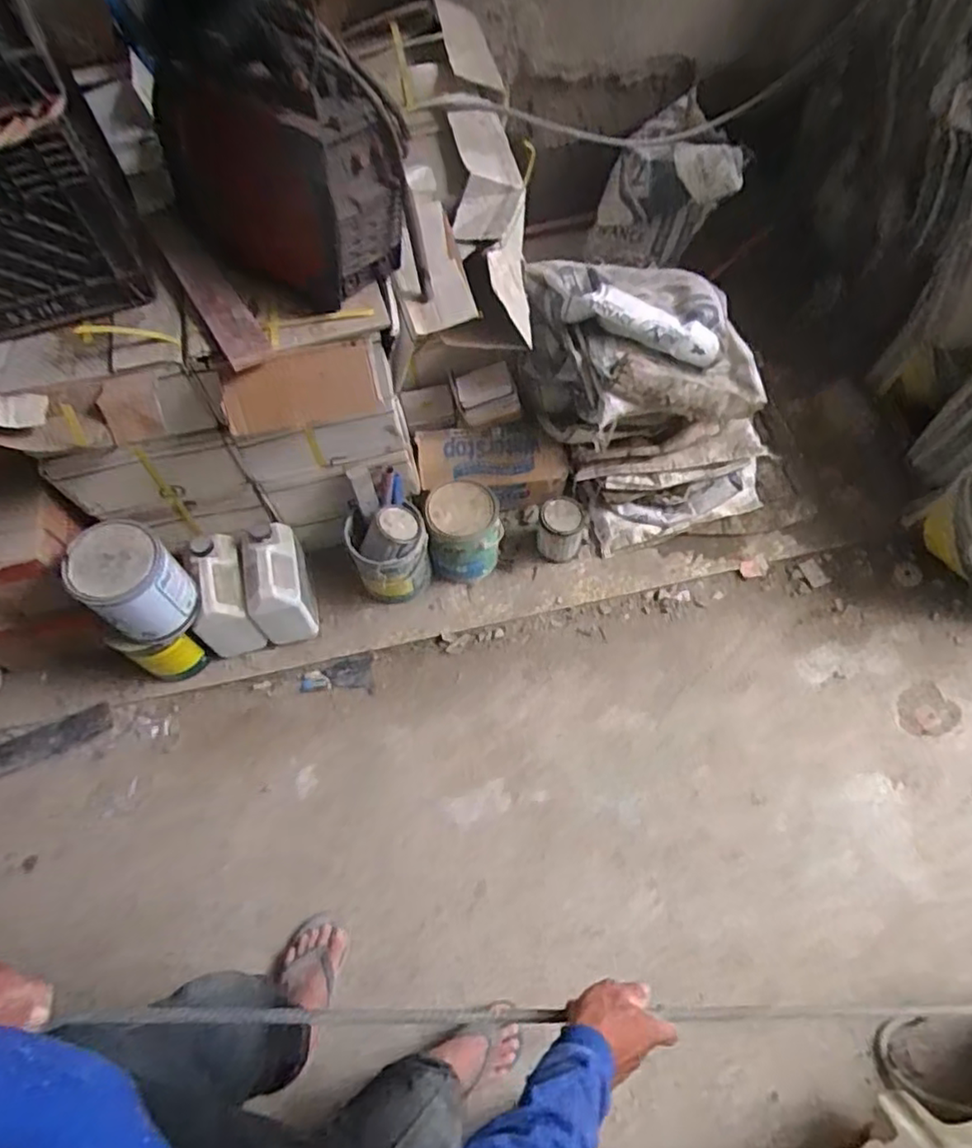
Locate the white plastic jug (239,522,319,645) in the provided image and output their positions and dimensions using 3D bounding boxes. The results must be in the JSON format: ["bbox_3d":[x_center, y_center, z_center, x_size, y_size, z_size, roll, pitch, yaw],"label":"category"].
[{"bbox_3d":[-0.455,0.027,1.446,0.123,0.223,0.211,-12,63,-4],"label":"white plastic jug"}]

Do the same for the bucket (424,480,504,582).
[{"bbox_3d":[-0.054,-0.099,1.491,0.165,0.191,0.165,-1,63,2],"label":"bucket"}]

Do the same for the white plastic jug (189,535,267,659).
[{"bbox_3d":[-0.572,0.043,1.423,0.119,0.183,0.213,-12,63,-4],"label":"white plastic jug"}]

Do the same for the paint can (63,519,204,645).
[{"bbox_3d":[-0.670,0.011,1.228,0.199,0.202,0.169,34,69,18],"label":"paint can"}]

